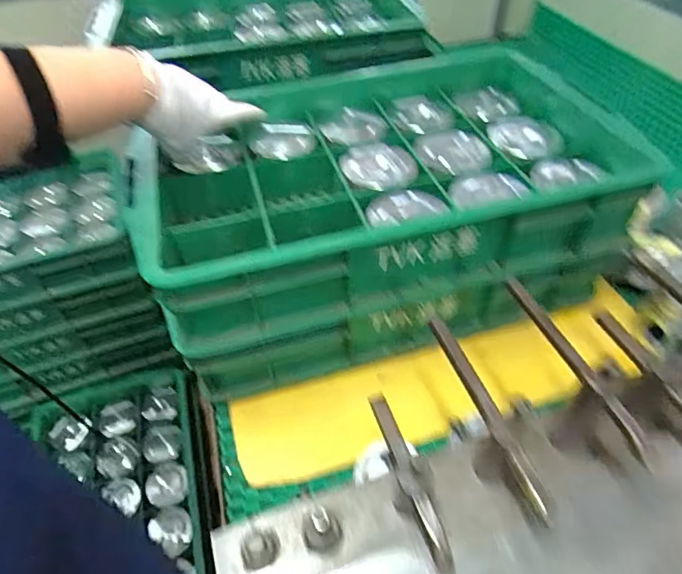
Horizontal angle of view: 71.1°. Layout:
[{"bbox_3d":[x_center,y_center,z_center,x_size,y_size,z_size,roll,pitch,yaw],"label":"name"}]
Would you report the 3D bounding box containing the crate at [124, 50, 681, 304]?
[{"bbox_3d":[0.045,-0.143,0.545,0.518,0.074,0.323,-13,48,-9],"label":"crate"}]

